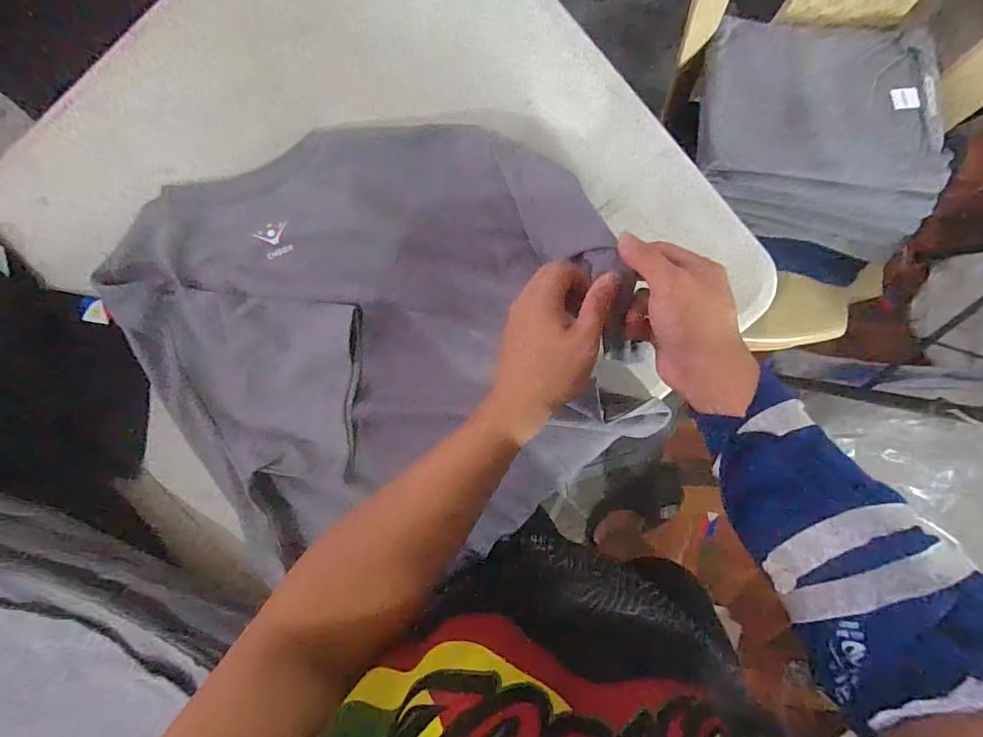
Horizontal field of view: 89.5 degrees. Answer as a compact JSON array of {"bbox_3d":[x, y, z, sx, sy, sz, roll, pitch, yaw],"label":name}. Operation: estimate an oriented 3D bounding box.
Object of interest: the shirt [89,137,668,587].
[{"bbox_3d":[-0.102,-0.021,0.469,0.478,0.042,0.383,1,92,0],"label":"shirt"}]

